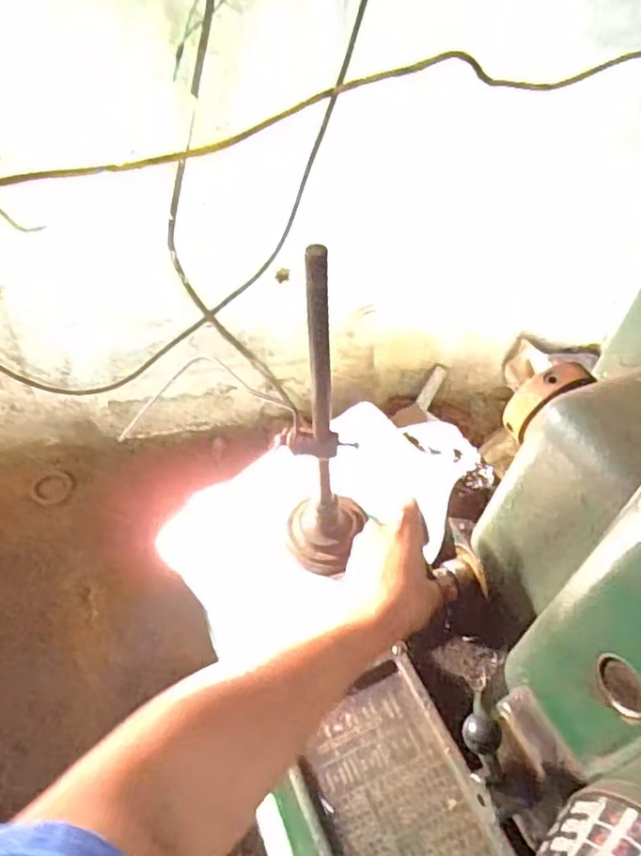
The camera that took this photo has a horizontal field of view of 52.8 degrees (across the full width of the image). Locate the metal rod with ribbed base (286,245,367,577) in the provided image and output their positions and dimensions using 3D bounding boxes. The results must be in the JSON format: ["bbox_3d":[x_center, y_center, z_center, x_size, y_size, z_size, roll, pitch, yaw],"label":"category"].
[{"bbox_3d":[0.006,0.002,0.533,0.066,0.329,0.058,-15,46,-12],"label":"metal rod with ribbed base"}]

